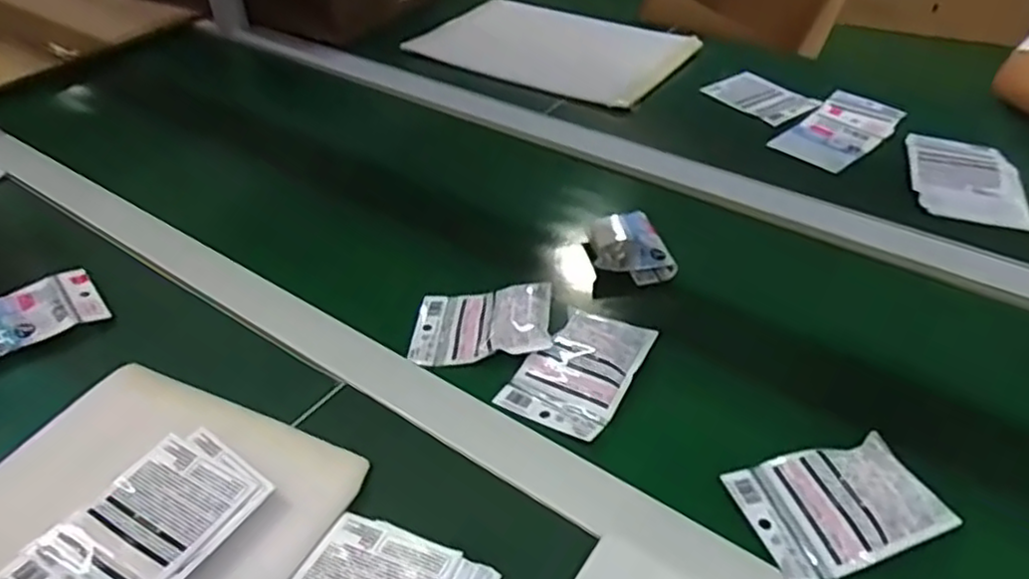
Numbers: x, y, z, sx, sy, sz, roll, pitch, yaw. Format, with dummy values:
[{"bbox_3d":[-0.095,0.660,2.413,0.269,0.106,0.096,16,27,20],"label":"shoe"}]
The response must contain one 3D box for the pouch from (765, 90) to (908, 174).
[{"bbox_3d":[0.426,-0.209,0.947,0.101,0.005,0.200,32,53,31],"label":"pouch"}]

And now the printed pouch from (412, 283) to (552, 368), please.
[{"bbox_3d":[-0.030,0.030,0.684,0.129,0.019,0.086,-12,45,12],"label":"printed pouch"}]

